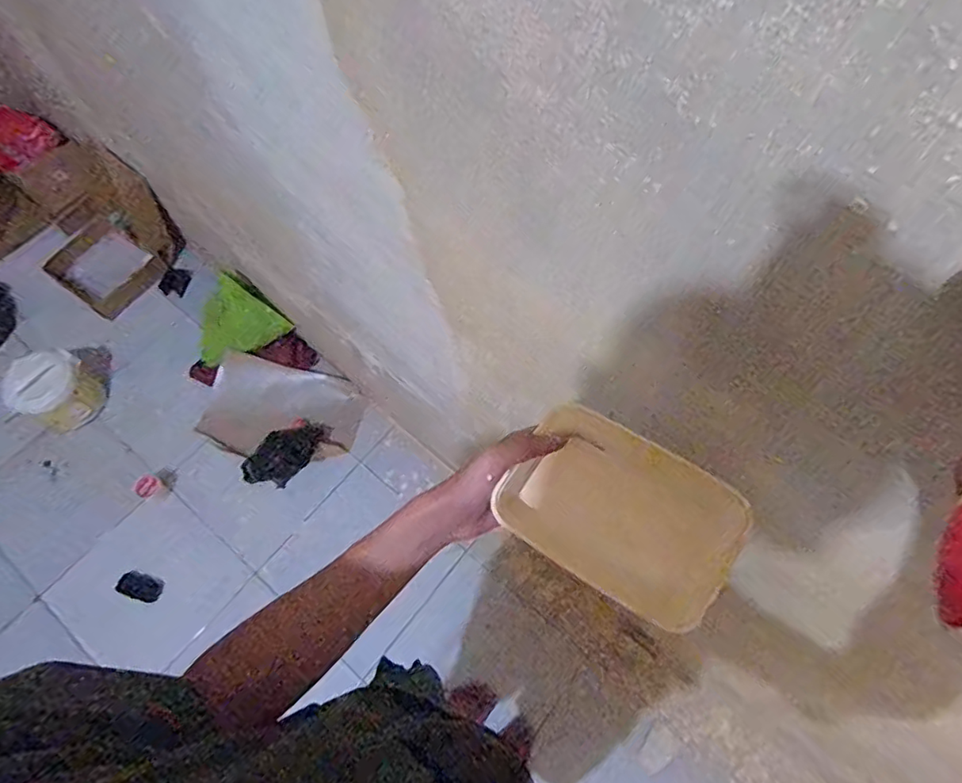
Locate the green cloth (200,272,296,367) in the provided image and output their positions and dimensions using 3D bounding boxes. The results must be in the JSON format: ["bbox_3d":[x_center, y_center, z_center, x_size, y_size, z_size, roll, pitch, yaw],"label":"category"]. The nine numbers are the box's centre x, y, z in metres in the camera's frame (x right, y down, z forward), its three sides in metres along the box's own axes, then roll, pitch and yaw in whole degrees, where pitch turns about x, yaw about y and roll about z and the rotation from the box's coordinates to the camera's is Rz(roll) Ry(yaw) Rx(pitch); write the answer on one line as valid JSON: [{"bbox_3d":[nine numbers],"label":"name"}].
[{"bbox_3d":[-0.724,-0.204,1.618,0.273,0.238,0.100,-28,68,-10],"label":"green cloth"}]

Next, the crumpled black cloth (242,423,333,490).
[{"bbox_3d":[-0.567,0.174,1.622,0.134,0.034,0.258,42,74,18],"label":"crumpled black cloth"}]

